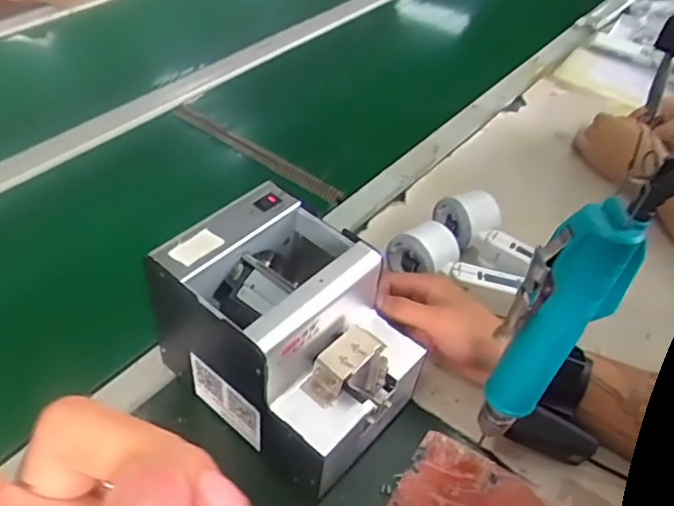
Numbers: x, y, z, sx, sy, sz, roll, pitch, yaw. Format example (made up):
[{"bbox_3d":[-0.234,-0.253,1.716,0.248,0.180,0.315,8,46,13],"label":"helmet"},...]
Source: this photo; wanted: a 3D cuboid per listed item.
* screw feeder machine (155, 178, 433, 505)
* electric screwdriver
[{"bbox_3d":[-0.035,0.059,0.470,0.169,0.133,0.122,33,51,25],"label":"screw feeder machine"},{"bbox_3d":[0.126,0.044,0.362,0.048,0.168,0.033,-15,48,-19],"label":"electric screwdriver"}]

